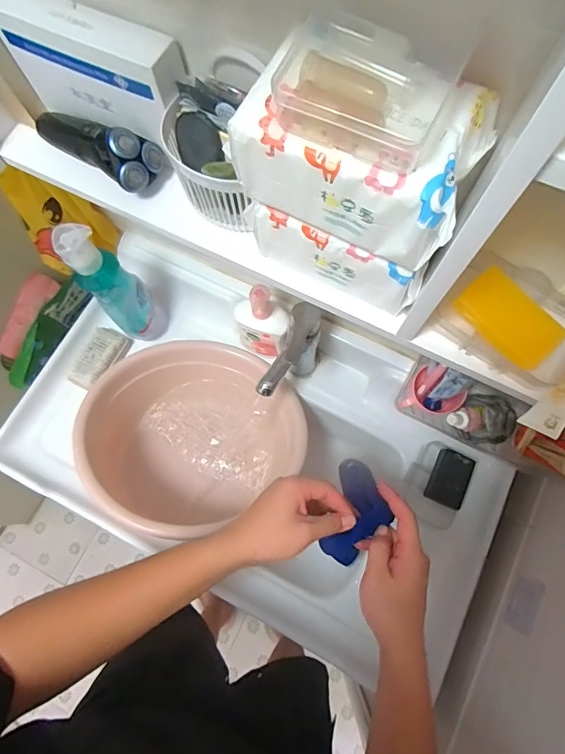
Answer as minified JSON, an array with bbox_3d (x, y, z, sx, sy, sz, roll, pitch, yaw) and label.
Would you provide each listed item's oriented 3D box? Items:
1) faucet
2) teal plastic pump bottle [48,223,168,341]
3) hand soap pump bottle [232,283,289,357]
[{"bbox_3d":[0.014,-0.022,0.670,0.054,0.204,0.141,31,74,11],"label":"faucet"},{"bbox_3d":[-0.260,-0.136,0.672,0.088,0.303,0.071,-34,73,-11],"label":"teal plastic pump bottle"},{"bbox_3d":[-0.035,-0.086,0.701,0.090,0.176,0.051,12,71,5],"label":"hand soap pump bottle"}]

